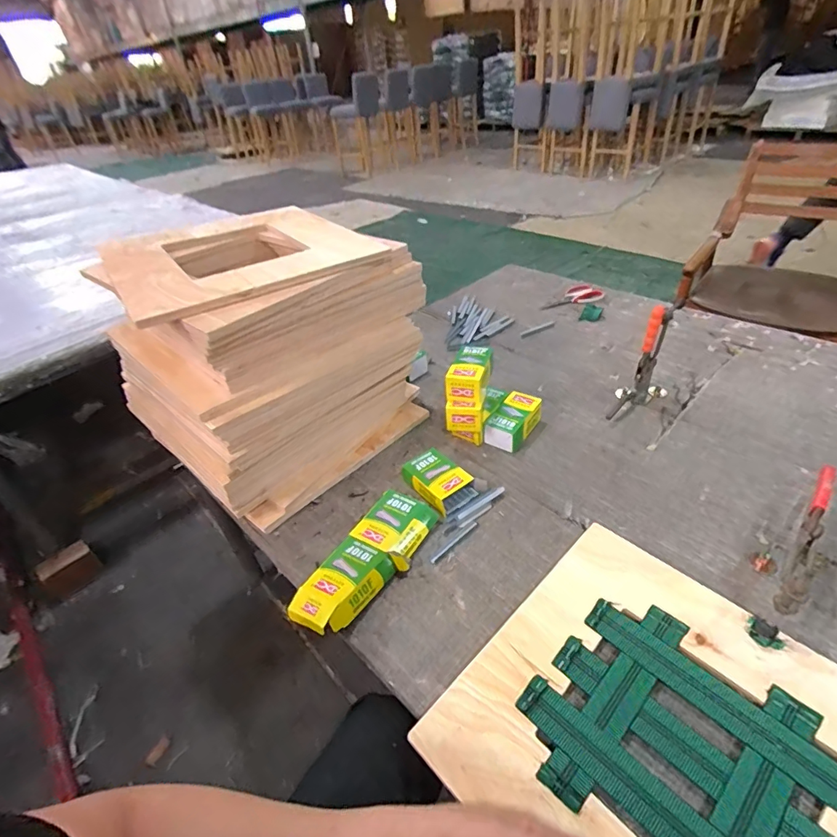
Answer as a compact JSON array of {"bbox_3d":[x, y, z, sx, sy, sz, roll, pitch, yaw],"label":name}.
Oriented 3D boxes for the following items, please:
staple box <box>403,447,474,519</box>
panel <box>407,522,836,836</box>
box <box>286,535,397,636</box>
[{"bbox_3d":[0.034,0.107,0.833,0.082,0.031,0.117,-28,43,-26],"label":"staple box"},{"bbox_3d":[0.274,0.343,0.506,0.397,0.017,0.416,-32,45,-30],"label":"panel"},{"bbox_3d":[-0.109,0.240,0.681,0.088,0.040,0.141,18,44,28],"label":"box"}]

